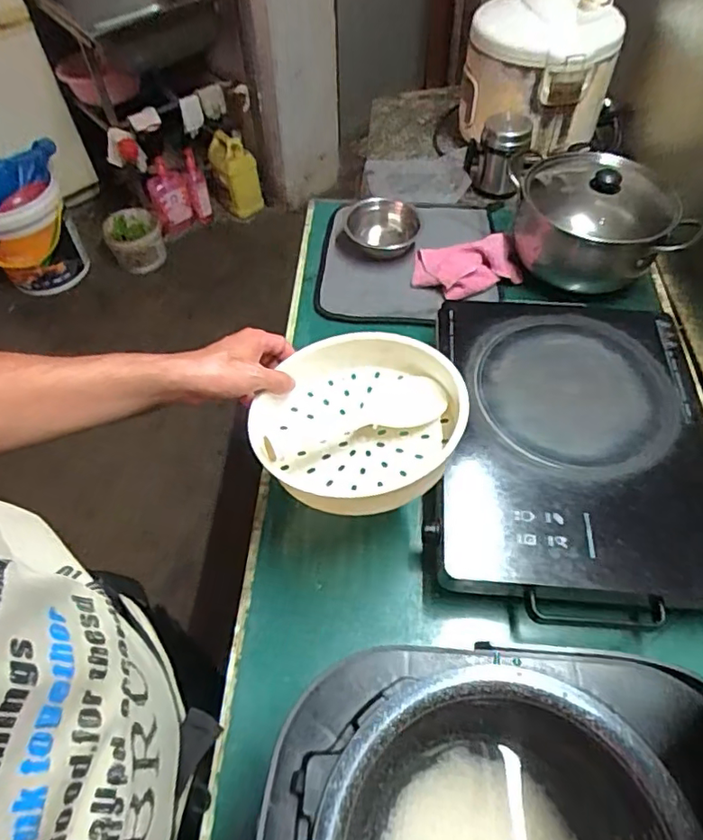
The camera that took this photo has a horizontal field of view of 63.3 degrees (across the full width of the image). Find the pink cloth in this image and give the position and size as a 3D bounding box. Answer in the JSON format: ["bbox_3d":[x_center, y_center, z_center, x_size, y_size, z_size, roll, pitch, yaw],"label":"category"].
[{"bbox_3d":[0.178,-0.236,0.886,0.168,0.046,0.106,-6,55,-3],"label":"pink cloth"}]

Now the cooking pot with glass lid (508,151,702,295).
[{"bbox_3d":[0.369,-0.302,0.868,0.216,0.130,0.200,-1,55,1],"label":"cooking pot with glass lid"}]

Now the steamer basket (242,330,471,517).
[{"bbox_3d":[0.005,0.000,0.581,0.196,0.064,0.206,19,58,14],"label":"steamer basket"}]

